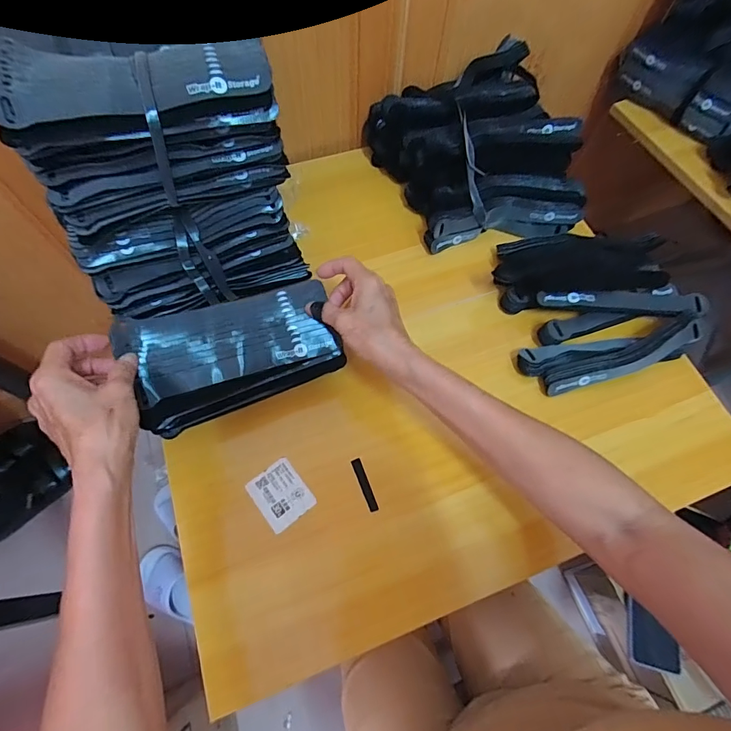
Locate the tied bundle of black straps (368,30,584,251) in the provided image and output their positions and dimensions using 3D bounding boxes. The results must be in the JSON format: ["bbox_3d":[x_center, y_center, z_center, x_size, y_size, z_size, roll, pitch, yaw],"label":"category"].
[{"bbox_3d":[0.152,-0.284,0.550,0.220,0.091,0.261,-20,69,-11],"label":"tied bundle of black straps"}]

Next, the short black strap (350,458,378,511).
[{"bbox_3d":[0.000,0.121,0.419,0.010,0.005,0.054,-20,69,-10],"label":"short black strap"}]

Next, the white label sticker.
[{"bbox_3d":[-0.084,0.128,0.412,0.048,0.004,0.058,-36,73,-16],"label":"white label sticker"}]

